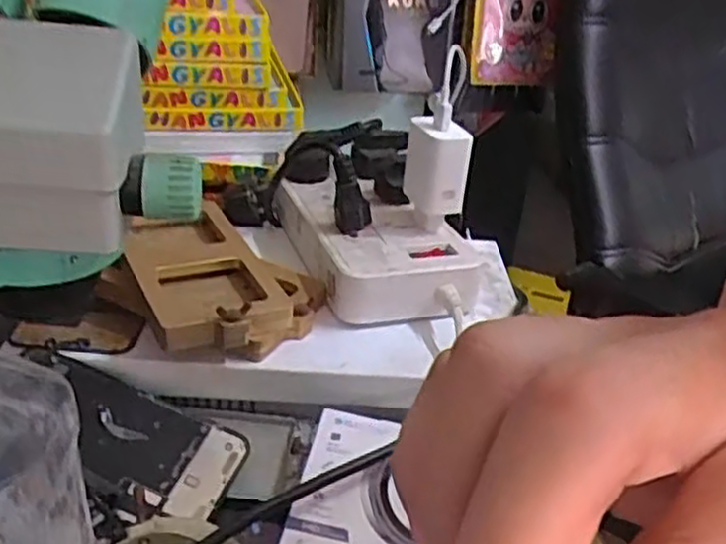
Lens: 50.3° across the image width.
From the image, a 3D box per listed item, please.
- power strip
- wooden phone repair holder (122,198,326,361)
[{"bbox_3d":[0.011,-0.023,0.566,0.106,0.049,0.169,-7,30,-20],"label":"power strip"},{"bbox_3d":[-0.094,0.006,0.520,0.117,0.052,0.161,-10,31,-24],"label":"wooden phone repair holder"}]

